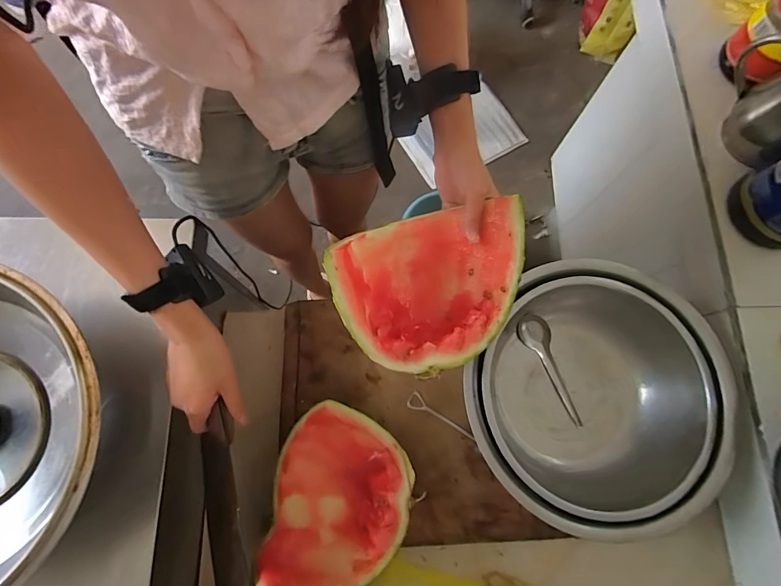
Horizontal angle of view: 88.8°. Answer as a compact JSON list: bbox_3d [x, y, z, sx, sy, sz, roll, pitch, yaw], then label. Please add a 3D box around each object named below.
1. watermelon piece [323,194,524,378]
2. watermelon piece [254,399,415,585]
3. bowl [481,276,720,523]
[{"bbox_3d":[0.048,-0.012,0.420,0.203,0.111,0.164,-27,77,-8],"label":"watermelon piece"},{"bbox_3d":[-0.059,0.239,0.481,0.171,0.147,0.182,0,75,-1],"label":"watermelon piece"},{"bbox_3d":[0.264,0.139,0.540,0.276,0.105,0.277,0,75,-1],"label":"bowl"}]

